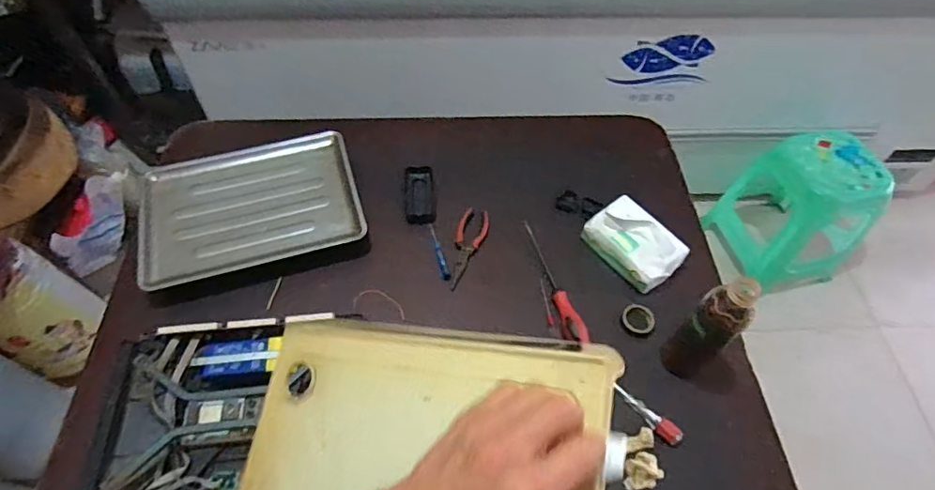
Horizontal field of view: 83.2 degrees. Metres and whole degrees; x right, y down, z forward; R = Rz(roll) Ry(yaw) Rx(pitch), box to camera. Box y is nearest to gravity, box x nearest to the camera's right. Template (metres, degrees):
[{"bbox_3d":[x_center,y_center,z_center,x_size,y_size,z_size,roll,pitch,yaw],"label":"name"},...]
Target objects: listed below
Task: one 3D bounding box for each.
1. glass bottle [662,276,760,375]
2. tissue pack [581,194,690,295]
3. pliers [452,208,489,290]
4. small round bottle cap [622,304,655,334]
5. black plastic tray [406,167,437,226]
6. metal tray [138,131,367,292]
[{"bbox_3d":[0.315,0.115,0.696,0.055,0.190,0.054,1,56,-2],"label":"glass bottle"},{"bbox_3d":[0.269,-0.005,0.849,0.093,0.079,0.149,-34,64,-22],"label":"tissue pack"},{"bbox_3d":[-0.001,0.005,0.869,0.049,0.009,0.155,14,57,7],"label":"pliers"},{"bbox_3d":[0.260,0.112,0.800,0.046,0.009,0.042,1,56,-2],"label":"small round bottle cap"},{"bbox_3d":[-0.083,-0.089,0.929,0.052,0.013,0.117,-4,57,-5],"label":"black plastic tray"},{"bbox_3d":[-0.358,-0.071,0.874,0.332,0.028,0.251,-15,58,-12],"label":"metal tray"}]

